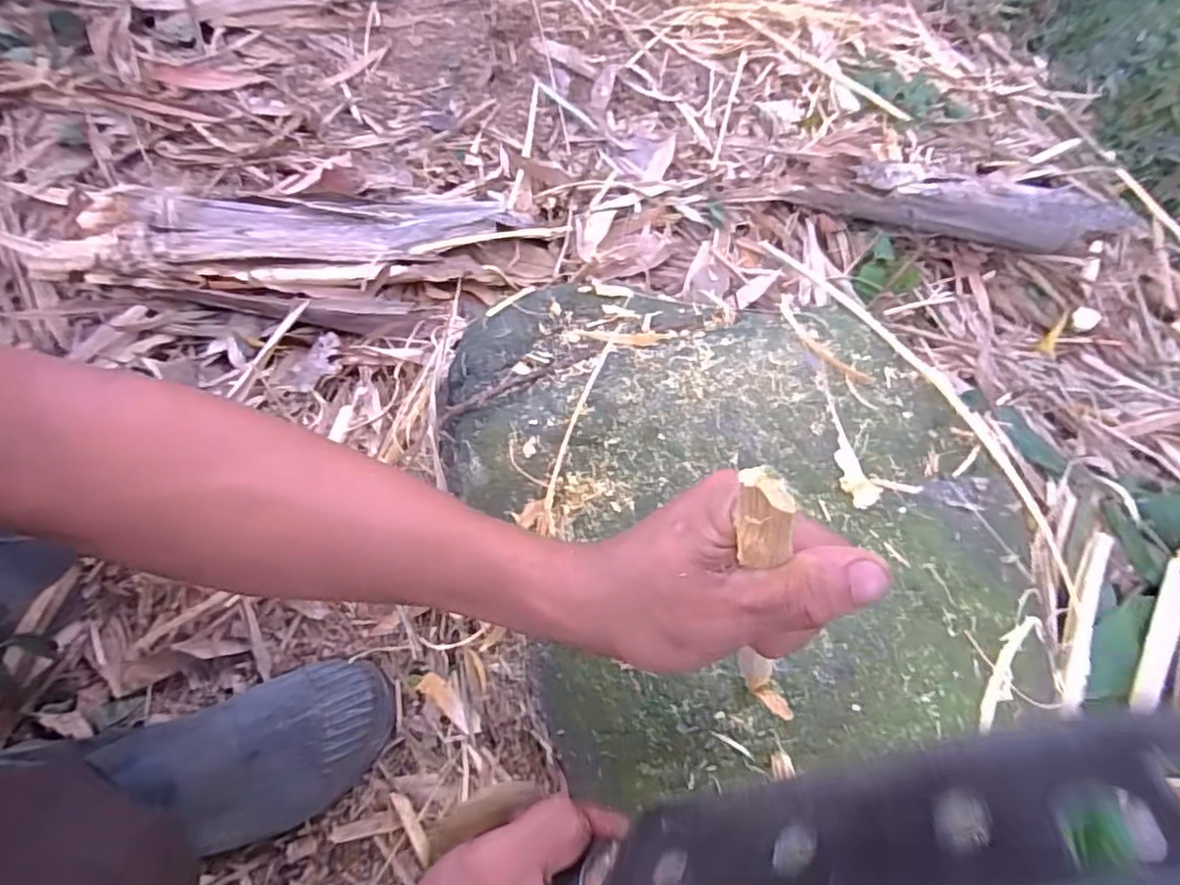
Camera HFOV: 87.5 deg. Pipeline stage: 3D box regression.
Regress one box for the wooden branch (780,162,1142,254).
[{"bbox_3d":[0.593,-0.380,0.985,0.587,0.105,0.107,2,76,0],"label":"wooden branch"}]

